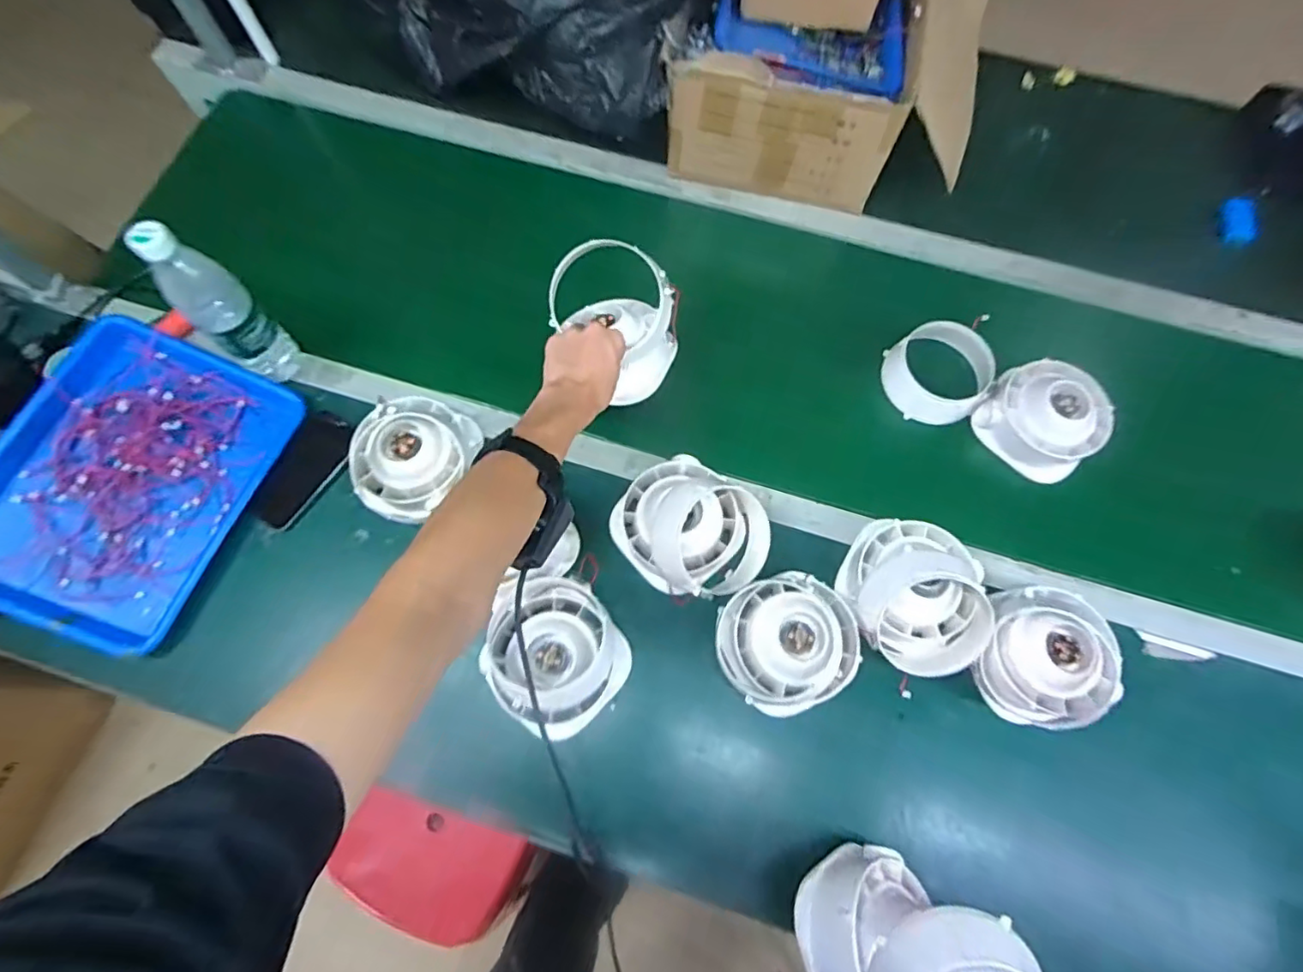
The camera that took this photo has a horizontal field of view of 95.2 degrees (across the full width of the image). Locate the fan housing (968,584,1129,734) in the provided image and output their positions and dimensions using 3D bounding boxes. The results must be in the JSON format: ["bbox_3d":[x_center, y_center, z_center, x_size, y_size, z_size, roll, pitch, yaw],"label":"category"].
[{"bbox_3d":[0.417,0.182,0.637,0.130,0.065,0.141,0,71,-1],"label":"fan housing"}]

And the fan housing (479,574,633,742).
[{"bbox_3d":[-0.098,0.179,0.621,0.135,0.076,0.143,39,75,12],"label":"fan housing"}]

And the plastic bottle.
[{"bbox_3d":[-0.488,-0.199,0.679,0.057,0.243,0.065,34,74,10],"label":"plastic bottle"}]

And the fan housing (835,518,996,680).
[{"bbox_3d":[0.287,0.118,0.650,0.142,0.086,0.155,0,71,-1],"label":"fan housing"}]

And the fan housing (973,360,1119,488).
[{"bbox_3d":[0.488,-0.087,0.737,0.130,0.061,0.133,0,71,-1],"label":"fan housing"}]

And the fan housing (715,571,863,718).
[{"bbox_3d":[0.145,0.166,0.639,0.143,0.059,0.132,0,71,-1],"label":"fan housing"}]

